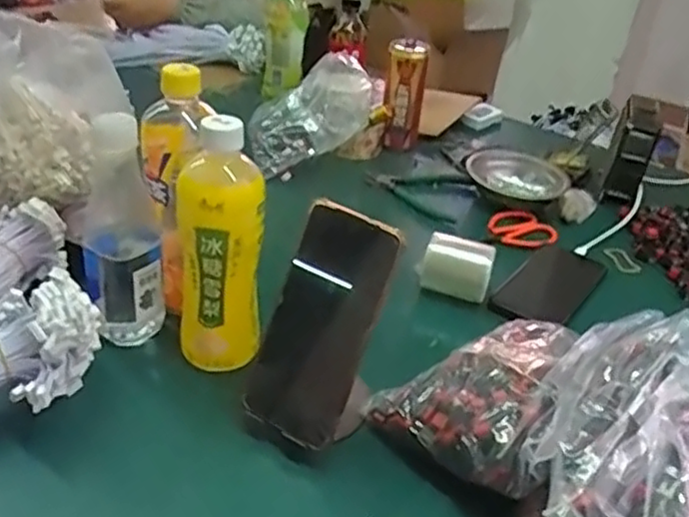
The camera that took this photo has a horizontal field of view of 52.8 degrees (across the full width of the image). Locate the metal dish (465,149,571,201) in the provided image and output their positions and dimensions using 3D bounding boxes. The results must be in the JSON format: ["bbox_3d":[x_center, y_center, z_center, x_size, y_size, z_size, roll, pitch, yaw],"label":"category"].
[{"bbox_3d":[0.235,-0.113,0.922,0.128,0.036,0.101,19,34,20],"label":"metal dish"}]

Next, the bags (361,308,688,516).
[{"bbox_3d":[0.173,0.119,0.464,0.176,0.134,0.293,-21,40,-36],"label":"bags"}]

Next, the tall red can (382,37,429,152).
[{"bbox_3d":[0.085,-0.224,0.976,0.050,0.156,0.046,9,32,5],"label":"tall red can"}]

